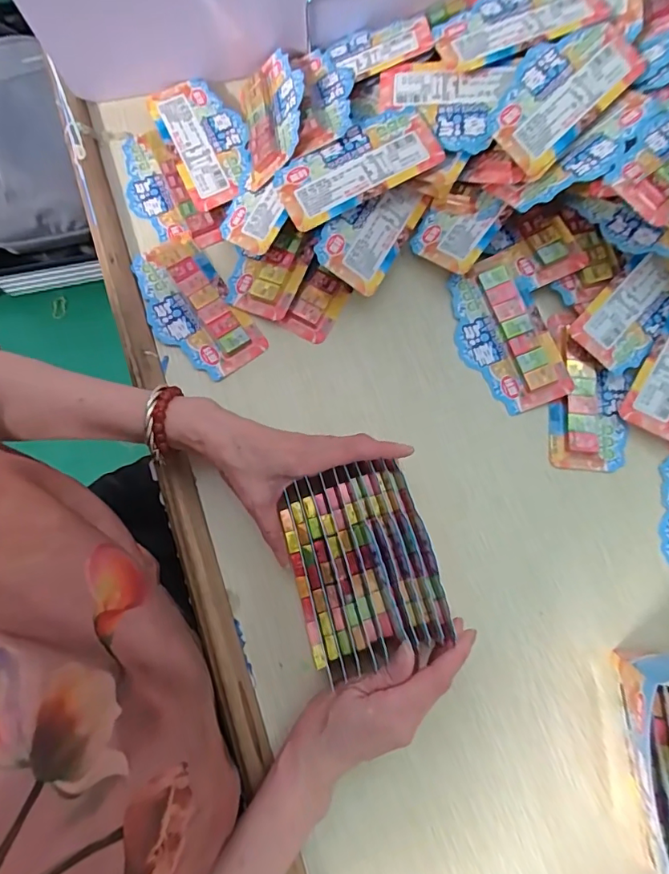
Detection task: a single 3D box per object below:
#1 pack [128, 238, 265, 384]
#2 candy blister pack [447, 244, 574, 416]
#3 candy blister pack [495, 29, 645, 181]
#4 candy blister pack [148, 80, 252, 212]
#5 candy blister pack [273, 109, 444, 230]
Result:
[{"bbox_3d":[-0.132,-0.118,0.448,0.076,0.011,0.142,-35,81,-7],"label":"pack"},{"bbox_3d":[0.154,-0.094,0.438,0.077,0.016,0.143,-20,79,-4],"label":"candy blister pack"},{"bbox_3d":[0.193,-0.298,0.412,0.075,0.006,0.144,45,88,-2],"label":"candy blister pack"},{"bbox_3d":[-0.125,-0.291,0.475,0.074,0.011,0.139,-25,80,-5],"label":"candy blister pack"},{"bbox_3d":[0.020,-0.237,0.428,0.143,0.021,0.064,-28,80,-5],"label":"candy blister pack"}]

